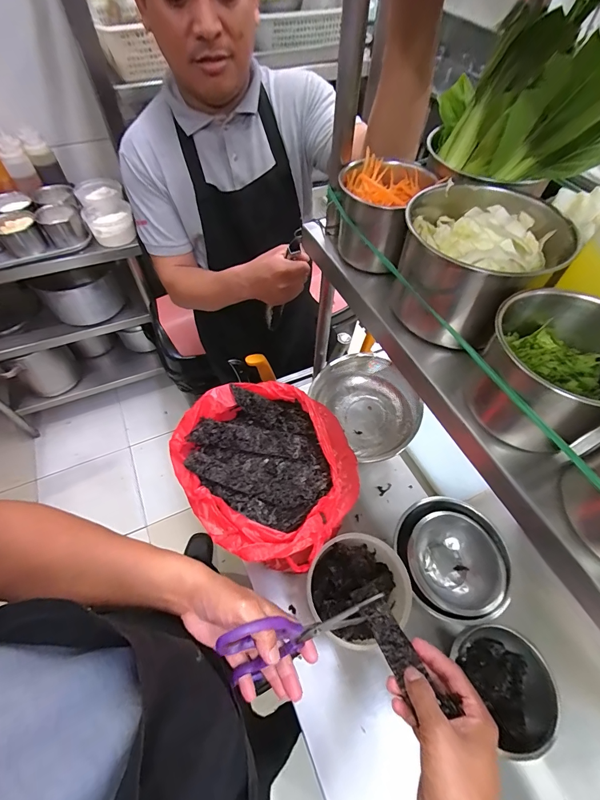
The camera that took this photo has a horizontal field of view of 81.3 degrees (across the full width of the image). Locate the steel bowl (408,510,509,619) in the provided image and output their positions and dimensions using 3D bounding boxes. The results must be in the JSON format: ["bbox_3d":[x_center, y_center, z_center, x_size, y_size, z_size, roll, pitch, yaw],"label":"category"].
[{"bbox_3d":[0.261,0.282,0.605,0.150,0.070,0.151,1,57,-1],"label":"steel bowl"}]

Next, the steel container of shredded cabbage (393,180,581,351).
[{"bbox_3d":[0.183,-0.146,0.382,0.123,0.114,0.138,-36,65,-22],"label":"steel container of shredded cabbage"}]

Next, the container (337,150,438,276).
[{"bbox_3d":[0.099,-0.233,0.445,0.097,0.092,0.103,24,59,14],"label":"container"}]

